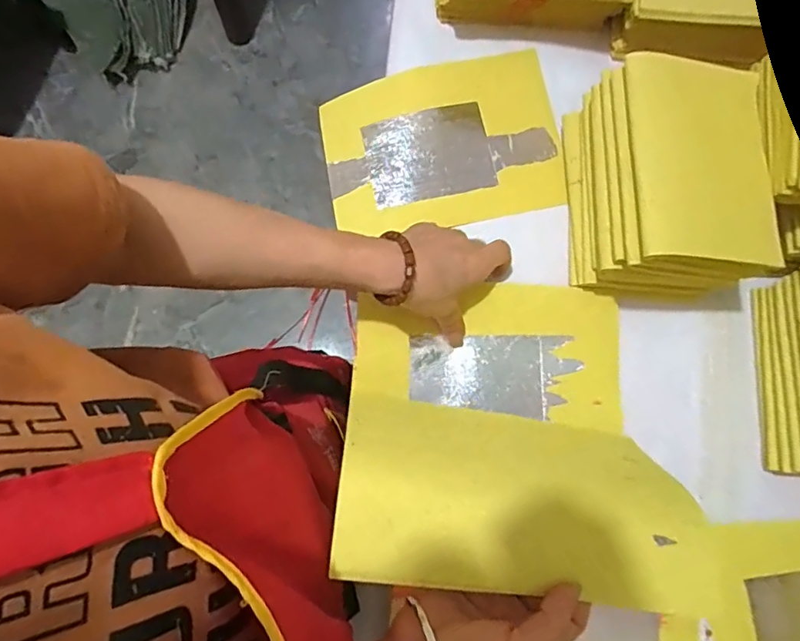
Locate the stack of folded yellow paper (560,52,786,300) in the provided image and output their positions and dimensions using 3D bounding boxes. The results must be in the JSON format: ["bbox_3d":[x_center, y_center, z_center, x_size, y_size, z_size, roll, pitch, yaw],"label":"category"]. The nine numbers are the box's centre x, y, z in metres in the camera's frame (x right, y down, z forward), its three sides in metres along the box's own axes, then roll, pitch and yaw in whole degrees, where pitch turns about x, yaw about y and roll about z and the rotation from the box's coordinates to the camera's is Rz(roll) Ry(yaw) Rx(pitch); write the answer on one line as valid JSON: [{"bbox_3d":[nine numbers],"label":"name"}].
[{"bbox_3d":[0.213,-0.110,0.441,0.126,0.099,0.166,1,80,-1],"label":"stack of folded yellow paper"}]

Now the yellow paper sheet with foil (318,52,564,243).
[{"bbox_3d":[0.039,-0.162,0.508,0.213,0.022,0.156,-12,80,-2],"label":"yellow paper sheet with foil"}]

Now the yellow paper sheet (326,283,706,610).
[{"bbox_3d":[0.075,0.070,0.390,0.225,0.144,0.212,0,80,-1],"label":"yellow paper sheet"}]

